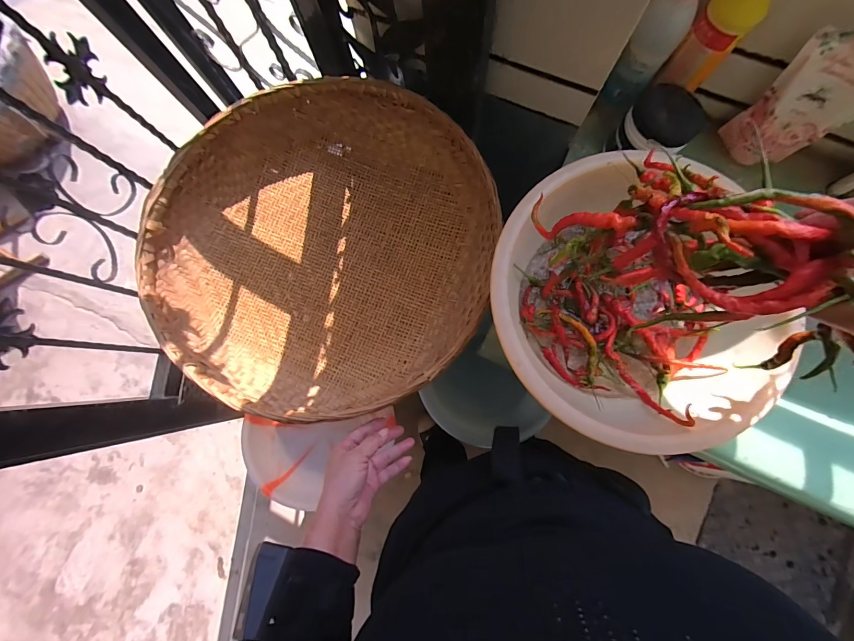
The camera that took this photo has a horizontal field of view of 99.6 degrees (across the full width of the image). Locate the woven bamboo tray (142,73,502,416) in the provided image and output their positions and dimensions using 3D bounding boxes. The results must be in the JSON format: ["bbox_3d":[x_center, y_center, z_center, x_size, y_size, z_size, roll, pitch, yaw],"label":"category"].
[{"bbox_3d":[-0.169,-0.118,0.550,0.489,0.103,0.487,12,83,5],"label":"woven bamboo tray"}]

